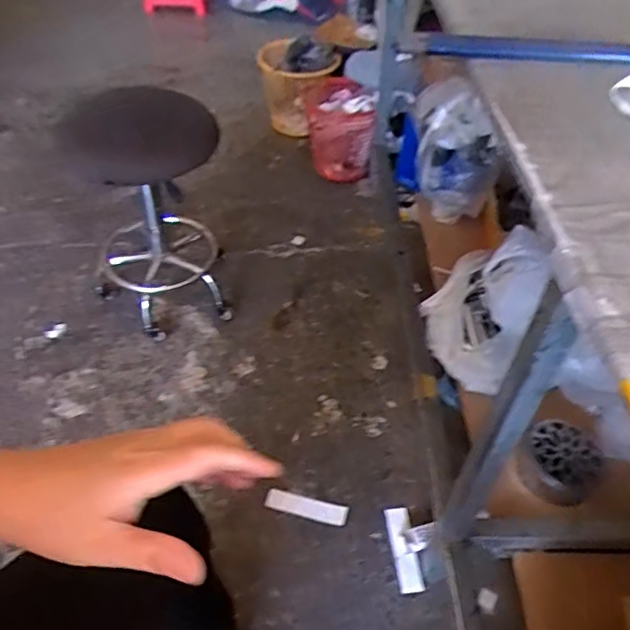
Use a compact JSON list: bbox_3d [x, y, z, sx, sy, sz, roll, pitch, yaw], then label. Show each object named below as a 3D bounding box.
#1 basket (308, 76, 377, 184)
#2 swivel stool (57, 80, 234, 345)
[{"bbox_3d":[0.067,-0.566,1.793,0.186,0.247,0.248,-1,47,-4],"label":"basket"},{"bbox_3d":[-0.385,-0.244,1.367,0.315,0.559,0.399,-14,49,-15],"label":"swivel stool"}]

